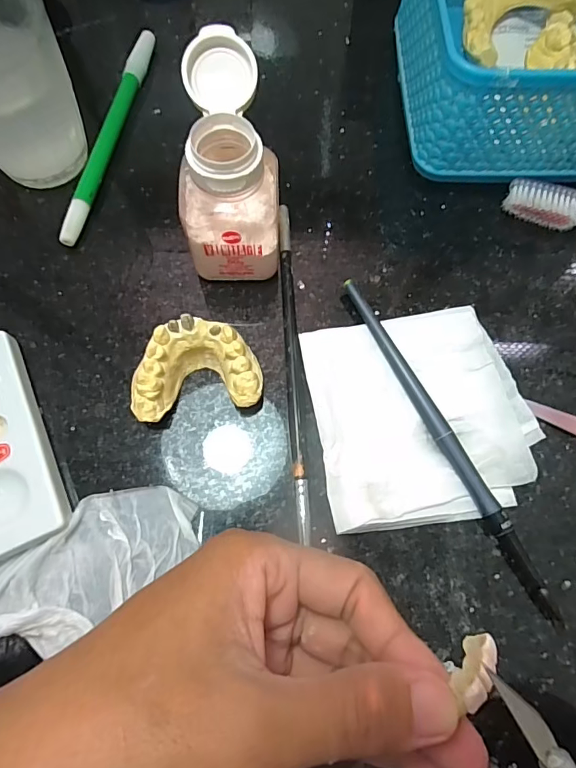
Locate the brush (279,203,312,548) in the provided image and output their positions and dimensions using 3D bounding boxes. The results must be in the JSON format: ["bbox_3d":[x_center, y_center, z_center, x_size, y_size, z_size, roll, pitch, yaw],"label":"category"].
[{"bbox_3d":[0.002,-0.012,0.213,0.006,0.006,0.161,-2,72,-3],"label":"brush"}]

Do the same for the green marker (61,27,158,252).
[{"bbox_3d":[-0.096,-0.135,0.247,0.010,0.012,0.139,13,72,2],"label":"green marker"}]

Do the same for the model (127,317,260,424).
[{"bbox_3d":[-0.040,-0.006,0.200,0.054,0.026,0.037,-8,73,-5],"label":"model"}]

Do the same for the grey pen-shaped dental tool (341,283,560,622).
[{"bbox_3d":[0.068,0.022,0.200,0.008,0.007,0.162,-25,75,-10],"label":"grey pen-shaped dental tool"}]

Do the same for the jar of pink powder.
[{"bbox_3d":[-0.027,-0.091,0.202,0.041,0.075,0.066,-10,73,-6],"label":"jar of pink powder"}]

